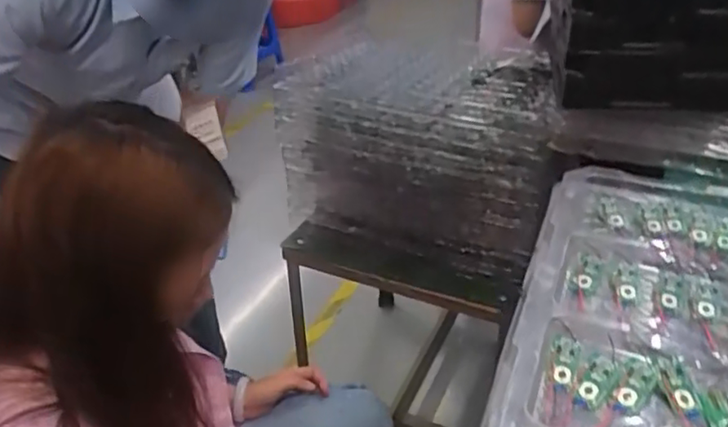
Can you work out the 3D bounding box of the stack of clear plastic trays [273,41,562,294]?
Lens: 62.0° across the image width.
[{"bbox_3d":[0.095,-0.102,0.990,0.435,0.271,0.232,16,36,23],"label":"stack of clear plastic trays"}]

